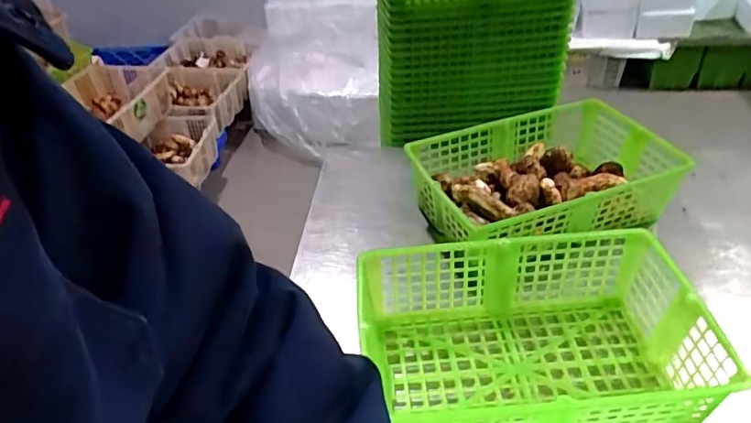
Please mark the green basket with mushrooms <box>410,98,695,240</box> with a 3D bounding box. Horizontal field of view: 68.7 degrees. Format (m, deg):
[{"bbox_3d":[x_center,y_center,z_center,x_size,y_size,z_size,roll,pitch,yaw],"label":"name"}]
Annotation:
[{"bbox_3d":[0.251,-0.042,0.830,0.349,0.104,0.253,-18,40,-17],"label":"green basket with mushrooms"}]

